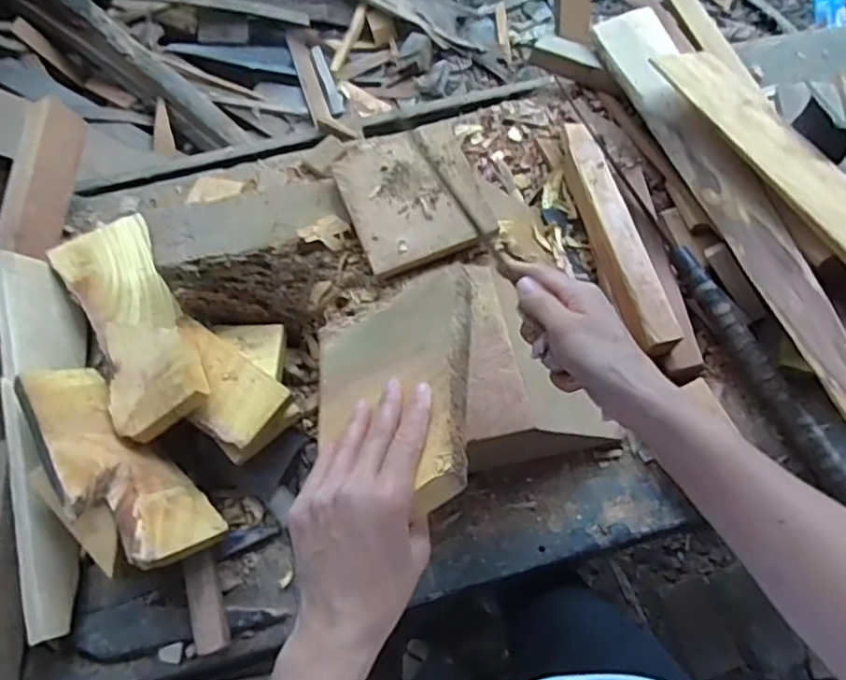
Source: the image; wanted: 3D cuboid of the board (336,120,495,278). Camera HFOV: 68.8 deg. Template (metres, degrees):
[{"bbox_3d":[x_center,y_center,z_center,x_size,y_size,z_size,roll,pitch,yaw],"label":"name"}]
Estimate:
[{"bbox_3d":[-0.010,-0.151,0.650,0.136,0.017,0.148,-21,70,-9],"label":"board"}]

